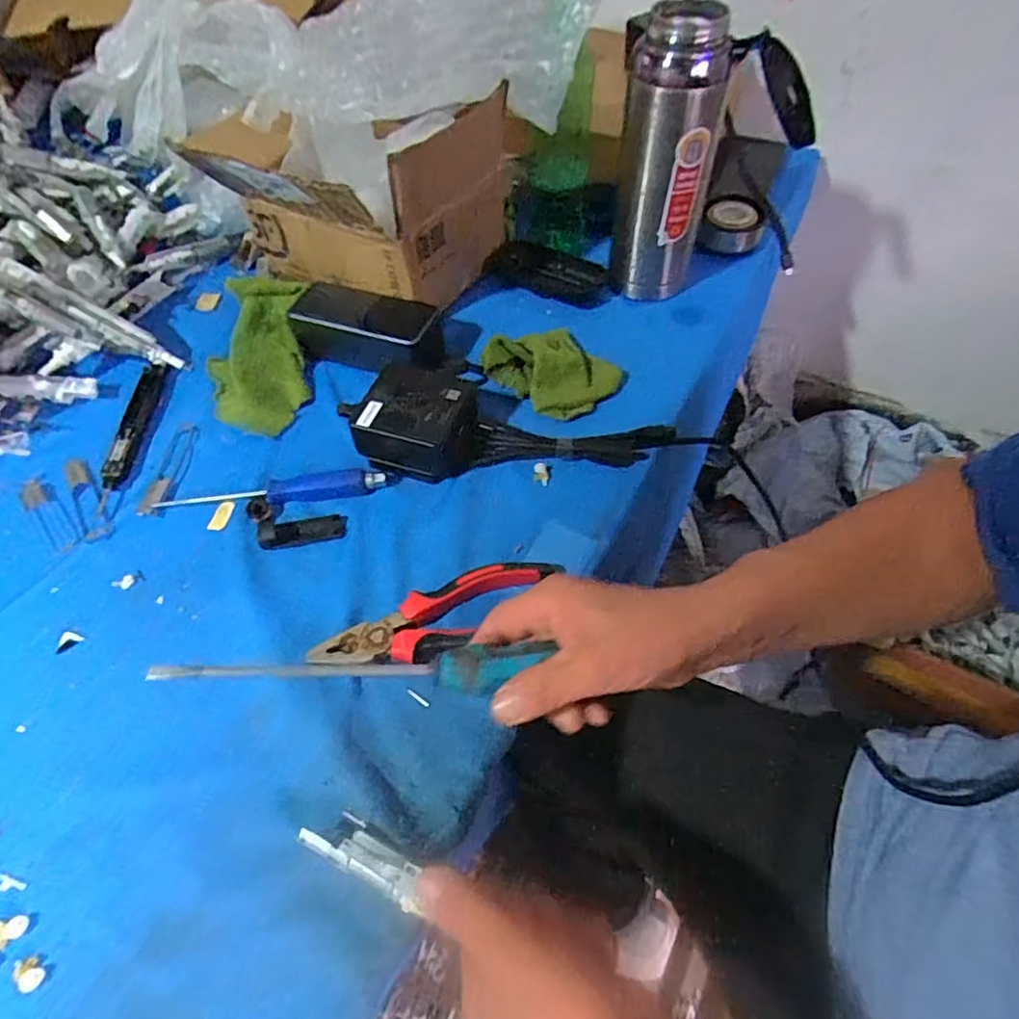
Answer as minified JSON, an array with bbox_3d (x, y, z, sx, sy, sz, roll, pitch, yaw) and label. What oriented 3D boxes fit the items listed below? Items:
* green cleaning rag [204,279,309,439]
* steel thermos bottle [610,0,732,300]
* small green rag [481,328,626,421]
[{"bbox_3d":[-0.228,-0.147,0.552,0.082,0.031,0.180,-8,54,-3],"label":"green cleaning rag"},{"bbox_3d":[0.134,-0.292,0.524,0.076,0.211,0.069,16,57,13],"label":"steel thermos bottle"},{"bbox_3d":[0.041,-0.127,0.528,0.086,0.034,0.095,-39,61,-22],"label":"small green rag"}]

